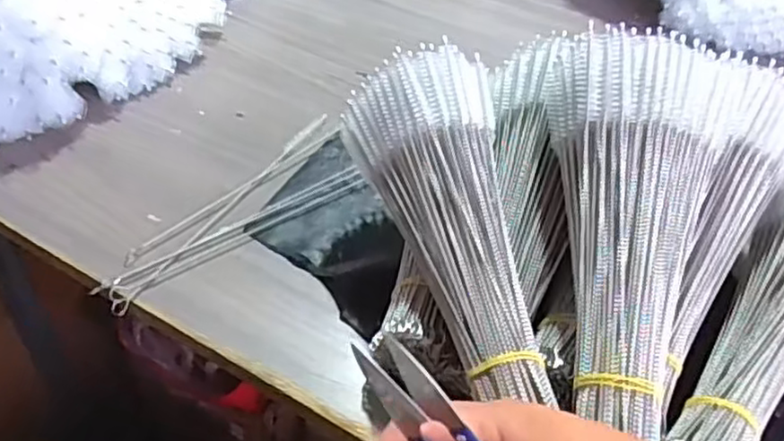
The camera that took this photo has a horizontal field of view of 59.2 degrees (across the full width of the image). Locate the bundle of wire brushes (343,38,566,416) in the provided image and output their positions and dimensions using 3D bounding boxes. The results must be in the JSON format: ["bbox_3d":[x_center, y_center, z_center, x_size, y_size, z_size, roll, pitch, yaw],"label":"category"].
[{"bbox_3d":[0.037,0.000,0.376,0.084,0.053,0.217,-9,61,-13],"label":"bundle of wire brushes"}]

